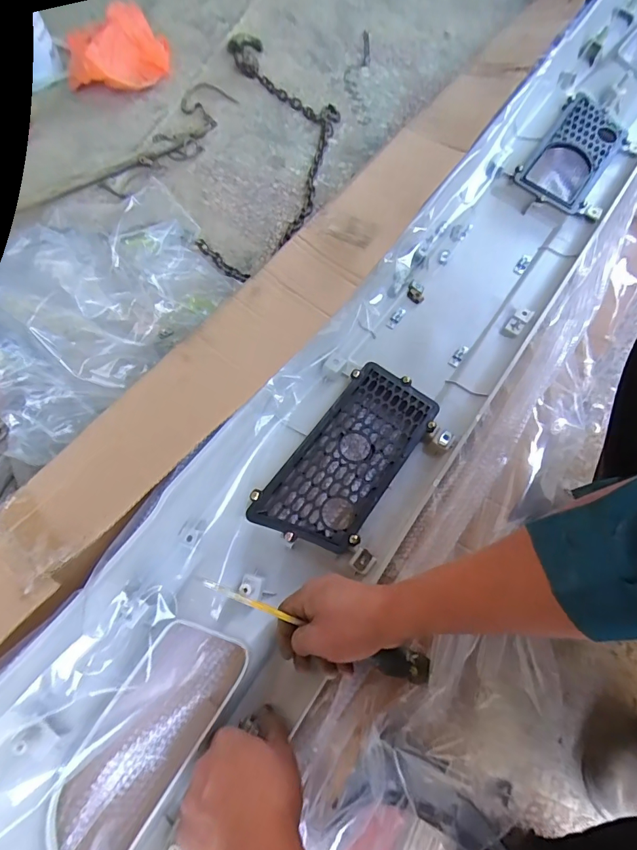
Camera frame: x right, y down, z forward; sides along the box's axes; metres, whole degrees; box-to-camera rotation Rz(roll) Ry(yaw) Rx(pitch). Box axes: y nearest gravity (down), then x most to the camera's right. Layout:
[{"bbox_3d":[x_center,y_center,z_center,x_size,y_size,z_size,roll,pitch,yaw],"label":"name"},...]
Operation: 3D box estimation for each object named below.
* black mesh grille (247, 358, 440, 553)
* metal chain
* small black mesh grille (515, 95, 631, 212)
[{"bbox_3d":[0.041,0.039,0.556,0.126,0.026,0.260,35,72,11],"label":"black mesh grille"},{"bbox_3d":[-0.086,-0.574,0.880,0.243,0.028,0.696,2,70,-1],"label":"metal chain"},{"bbox_3d":[0.448,-0.479,0.751,0.122,0.026,0.246,32,72,10],"label":"small black mesh grille"}]

